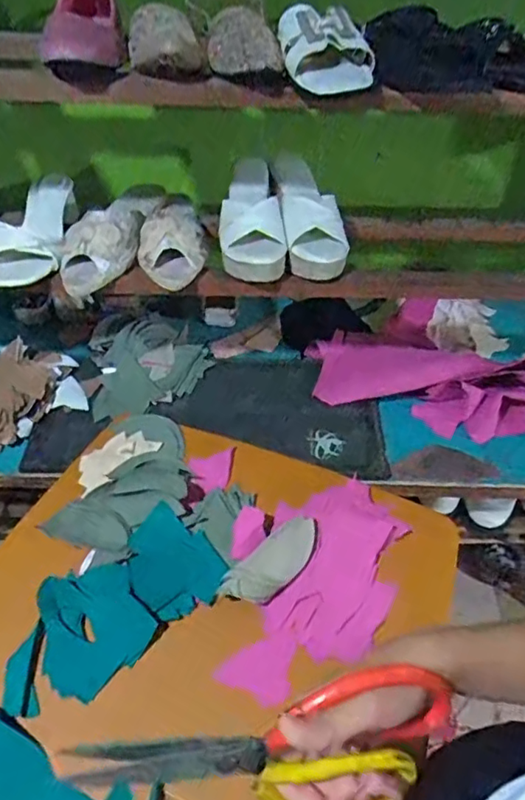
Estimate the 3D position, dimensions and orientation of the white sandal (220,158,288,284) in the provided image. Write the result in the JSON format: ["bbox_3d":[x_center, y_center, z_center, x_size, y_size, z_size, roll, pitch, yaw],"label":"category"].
[{"bbox_3d":[-0.013,-0.259,0.790,0.083,0.061,0.241,-1,47,0],"label":"white sandal"}]

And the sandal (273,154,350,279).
[{"bbox_3d":[0.062,-0.260,0.776,0.080,0.056,0.229,-8,61,-7],"label":"sandal"}]

